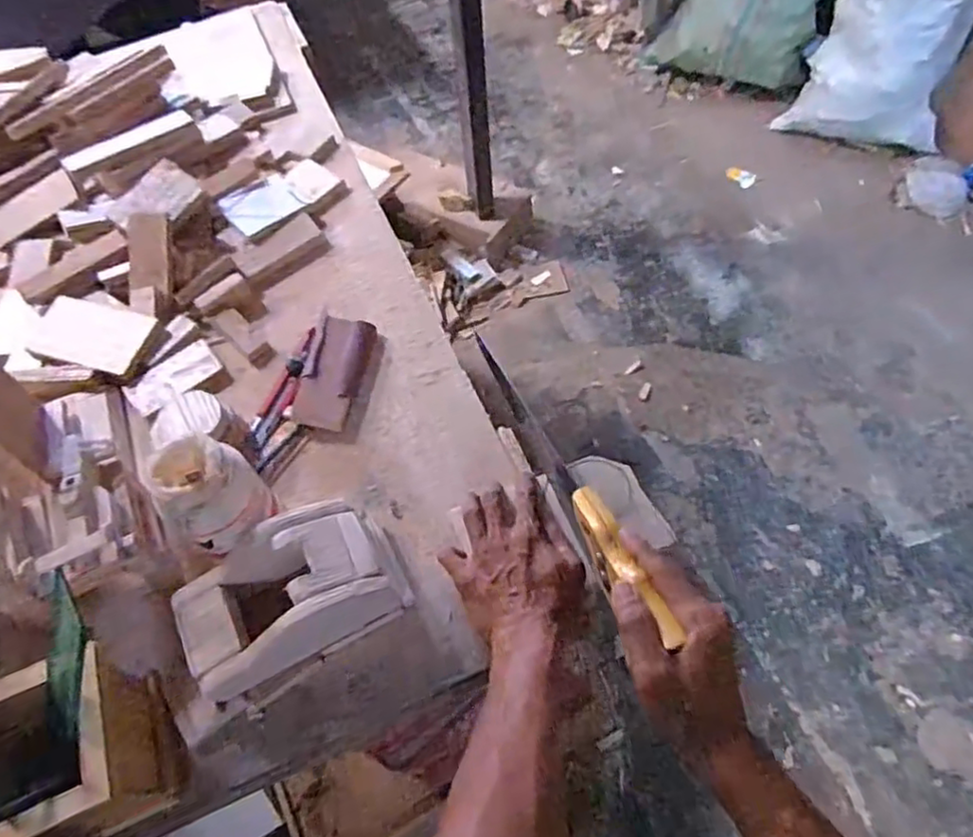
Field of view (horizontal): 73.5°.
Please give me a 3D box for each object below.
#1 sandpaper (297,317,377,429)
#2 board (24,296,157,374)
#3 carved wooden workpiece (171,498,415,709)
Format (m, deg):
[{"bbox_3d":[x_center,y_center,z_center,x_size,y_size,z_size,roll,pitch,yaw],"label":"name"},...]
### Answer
[{"bbox_3d":[-0.165,-0.053,0.705,0.059,0.028,0.134,5,58,8],"label":"sandpaper"},{"bbox_3d":[-0.448,-0.095,0.737,0.148,0.016,0.078,14,60,13],"label":"board"},{"bbox_3d":[-0.168,0.150,0.547,0.187,0.093,0.101,-30,60,-14],"label":"carved wooden workpiece"}]

